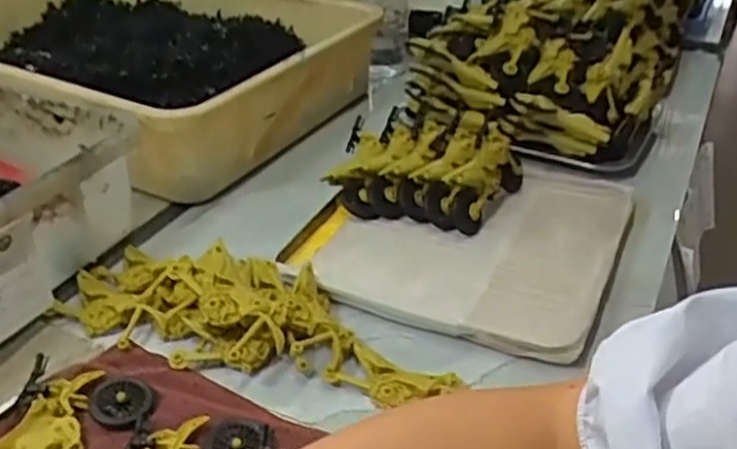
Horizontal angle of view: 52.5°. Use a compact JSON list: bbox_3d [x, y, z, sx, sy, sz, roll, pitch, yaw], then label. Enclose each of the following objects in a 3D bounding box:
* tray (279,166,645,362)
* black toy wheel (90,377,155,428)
[{"bbox_3d":[0.078,0.011,0.628,0.244,0.025,0.244,14,35,20],"label":"tray"},{"bbox_3d":[-0.151,0.108,0.463,0.037,0.008,0.036,0,33,0],"label":"black toy wheel"}]

